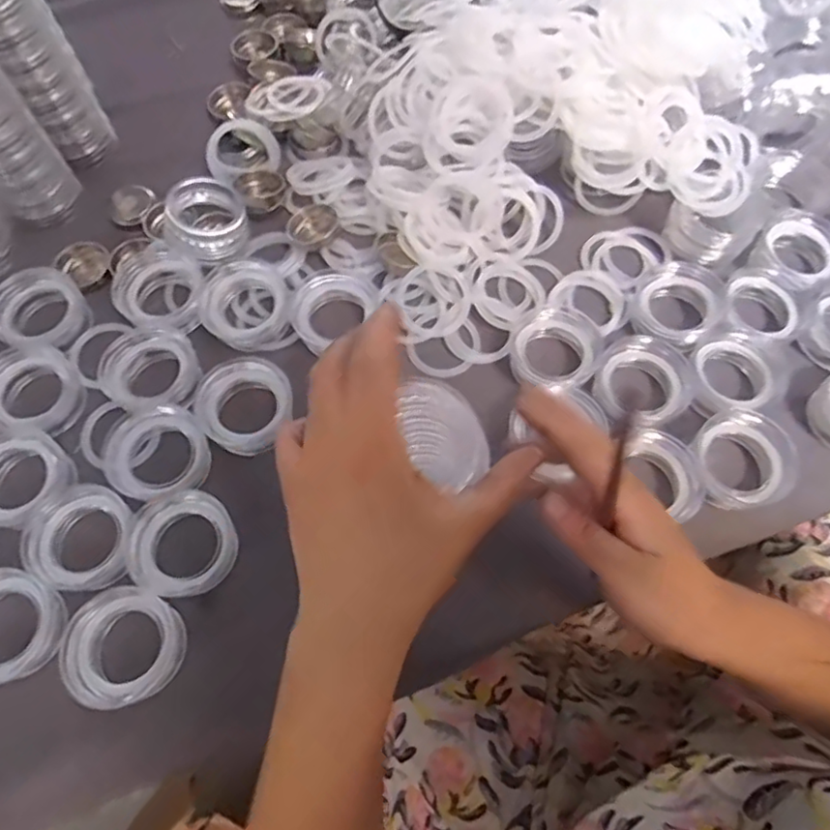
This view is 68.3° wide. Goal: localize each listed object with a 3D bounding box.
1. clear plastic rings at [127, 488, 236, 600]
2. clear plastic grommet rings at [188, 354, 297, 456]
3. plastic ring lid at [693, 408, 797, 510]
[{"bbox_3d":[-0.158,0.087,0.416,0.068,0.028,0.069,0,66,0],"label":"clear plastic rings"},{"bbox_3d":[-0.125,-0.007,0.443,0.068,0.021,0.069,0,66,0],"label":"clear plastic grommet rings"},{"bbox_3d":[0.231,0.034,0.437,0.065,0.030,0.068,-2,66,4],"label":"plastic ring lid"}]

